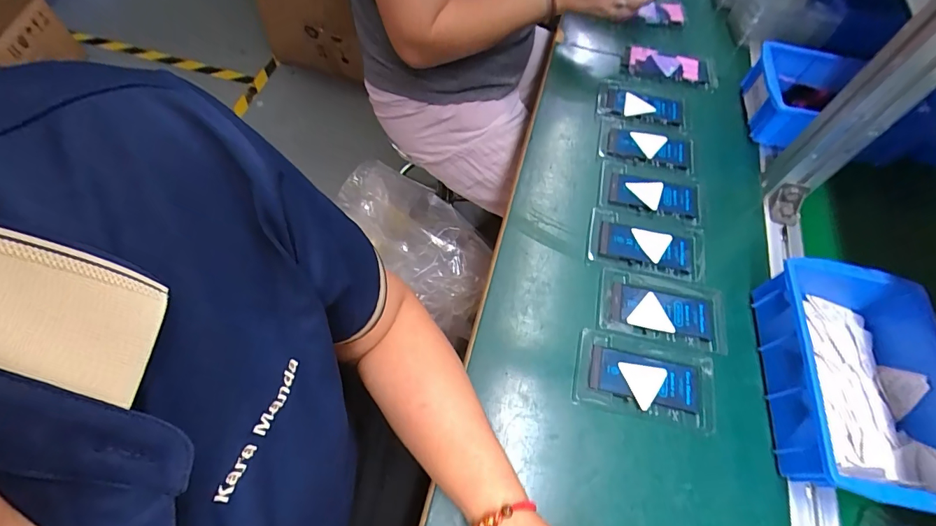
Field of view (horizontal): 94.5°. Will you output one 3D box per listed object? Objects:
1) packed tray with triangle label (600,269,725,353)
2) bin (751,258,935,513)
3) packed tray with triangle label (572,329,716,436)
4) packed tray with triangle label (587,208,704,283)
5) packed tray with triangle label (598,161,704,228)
[{"bbox_3d":[0.202,0.048,0.450,0.127,0.005,0.074,12,61,2],"label":"packed tray with triangle label"},{"bbox_3d":[0.354,0.108,0.394,0.136,0.064,0.200,11,61,2],"label":"bin"},{"bbox_3d":[0.169,0.110,0.411,0.128,0.007,0.075,14,61,3],"label":"packed tray with triangle label"},{"bbox_3d":[0.200,-0.022,0.487,0.129,0.008,0.074,10,61,2],"label":"packed tray with triangle label"},{"bbox_3d":[0.224,-0.084,0.523,0.125,0.010,0.071,15,61,4],"label":"packed tray with triangle label"}]

